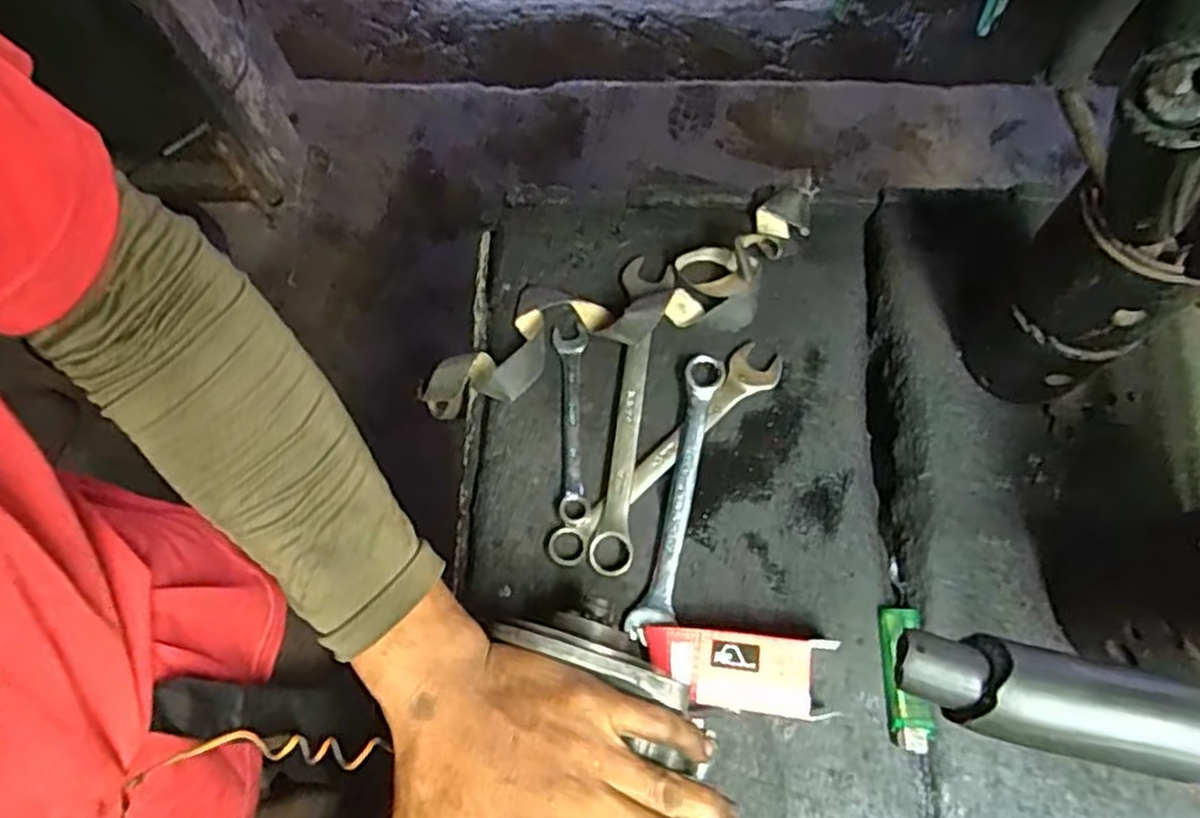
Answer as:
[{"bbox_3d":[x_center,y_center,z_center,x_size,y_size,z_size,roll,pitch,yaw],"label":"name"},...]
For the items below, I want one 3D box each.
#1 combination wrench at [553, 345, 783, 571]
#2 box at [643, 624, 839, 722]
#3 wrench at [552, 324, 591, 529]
[{"bbox_3d":[0.046,0.029,0.503,0.033,0.008,0.204,43,76,15],"label":"combination wrench"},{"bbox_3d":[0.082,0.154,0.438,0.108,0.040,0.046,5,70,3],"label":"box"},{"bbox_3d":[-0.018,0.009,0.513,0.024,0.011,0.145,-4,70,0],"label":"wrench"}]

